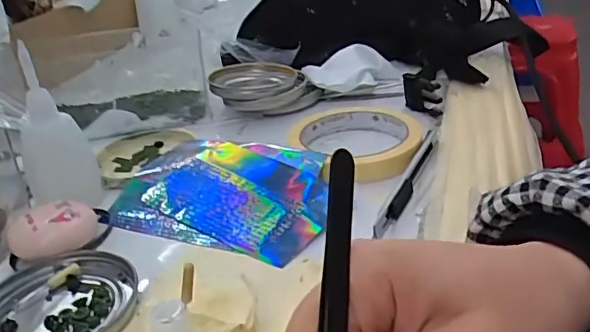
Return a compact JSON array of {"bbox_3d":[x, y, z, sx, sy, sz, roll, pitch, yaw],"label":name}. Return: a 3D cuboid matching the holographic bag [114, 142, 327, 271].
[{"bbox_3d":[-0.048,0.013,0.370,0.154,0.021,0.098,8,31,27],"label":"holographic bag"}]

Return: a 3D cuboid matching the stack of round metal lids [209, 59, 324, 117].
[{"bbox_3d":[-0.029,-0.068,0.517,0.096,0.036,0.083,-11,27,-7],"label":"stack of round metal lids"}]

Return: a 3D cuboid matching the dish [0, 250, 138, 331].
[{"bbox_3d":[-0.121,0.071,0.283,0.075,0.012,0.076,-6,27,3],"label":"dish"}]

